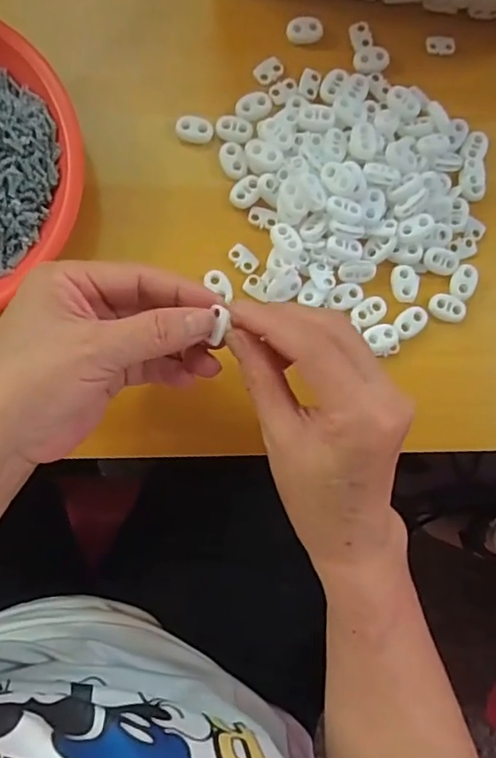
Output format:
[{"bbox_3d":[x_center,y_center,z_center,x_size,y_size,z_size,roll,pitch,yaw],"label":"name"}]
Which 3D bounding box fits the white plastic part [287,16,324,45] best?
[{"bbox_3d":[0.036,-0.216,0.348,0.022,0.004,0.016,-10,86,-6],"label":"white plastic part"}]

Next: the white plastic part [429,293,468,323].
[{"bbox_3d":[0.121,-0.043,0.340,0.022,0.005,0.016,26,83,-2],"label":"white plastic part"}]

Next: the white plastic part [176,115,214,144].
[{"bbox_3d":[-0.032,-0.150,0.341,0.022,0.005,0.015,12,84,-4],"label":"white plastic part"}]

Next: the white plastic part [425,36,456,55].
[{"bbox_3d":[0.122,-0.212,0.356,0.019,0.004,0.011,-2,85,-5],"label":"white plastic part"}]

